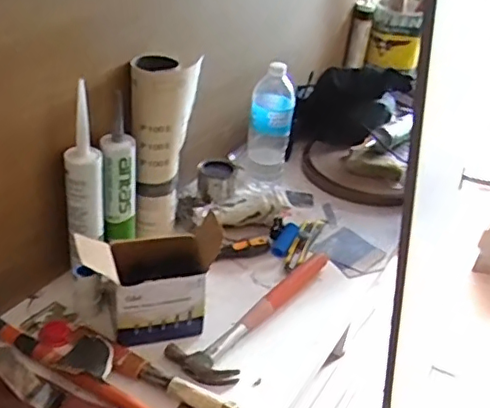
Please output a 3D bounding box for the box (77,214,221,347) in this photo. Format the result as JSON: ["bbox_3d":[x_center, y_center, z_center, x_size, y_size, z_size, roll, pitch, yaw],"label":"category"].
[{"bbox_3d":[-0.123,0.101,0.802,0.181,0.125,0.107,-13,39,-28],"label":"box"}]

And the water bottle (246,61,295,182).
[{"bbox_3d":[0.046,-0.149,1.141,0.083,0.233,0.080,8,34,0],"label":"water bottle"}]

